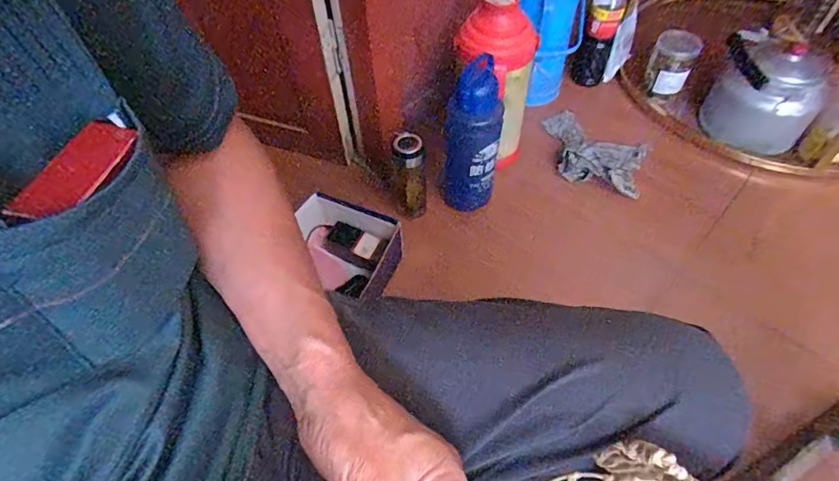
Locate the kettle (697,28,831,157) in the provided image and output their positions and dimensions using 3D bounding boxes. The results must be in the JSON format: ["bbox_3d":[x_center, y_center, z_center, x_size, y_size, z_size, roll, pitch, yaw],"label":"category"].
[{"bbox_3d":[0.753,-0.316,1.039,0.198,0.211,0.164,23,59,17],"label":"kettle"}]

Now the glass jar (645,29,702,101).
[{"bbox_3d":[0.603,-0.422,1.117,0.097,0.149,0.096,25,60,18],"label":"glass jar"}]

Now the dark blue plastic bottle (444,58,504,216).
[{"bbox_3d":[0.098,-0.184,0.880,0.099,0.288,0.088,-3,55,0],"label":"dark blue plastic bottle"}]

